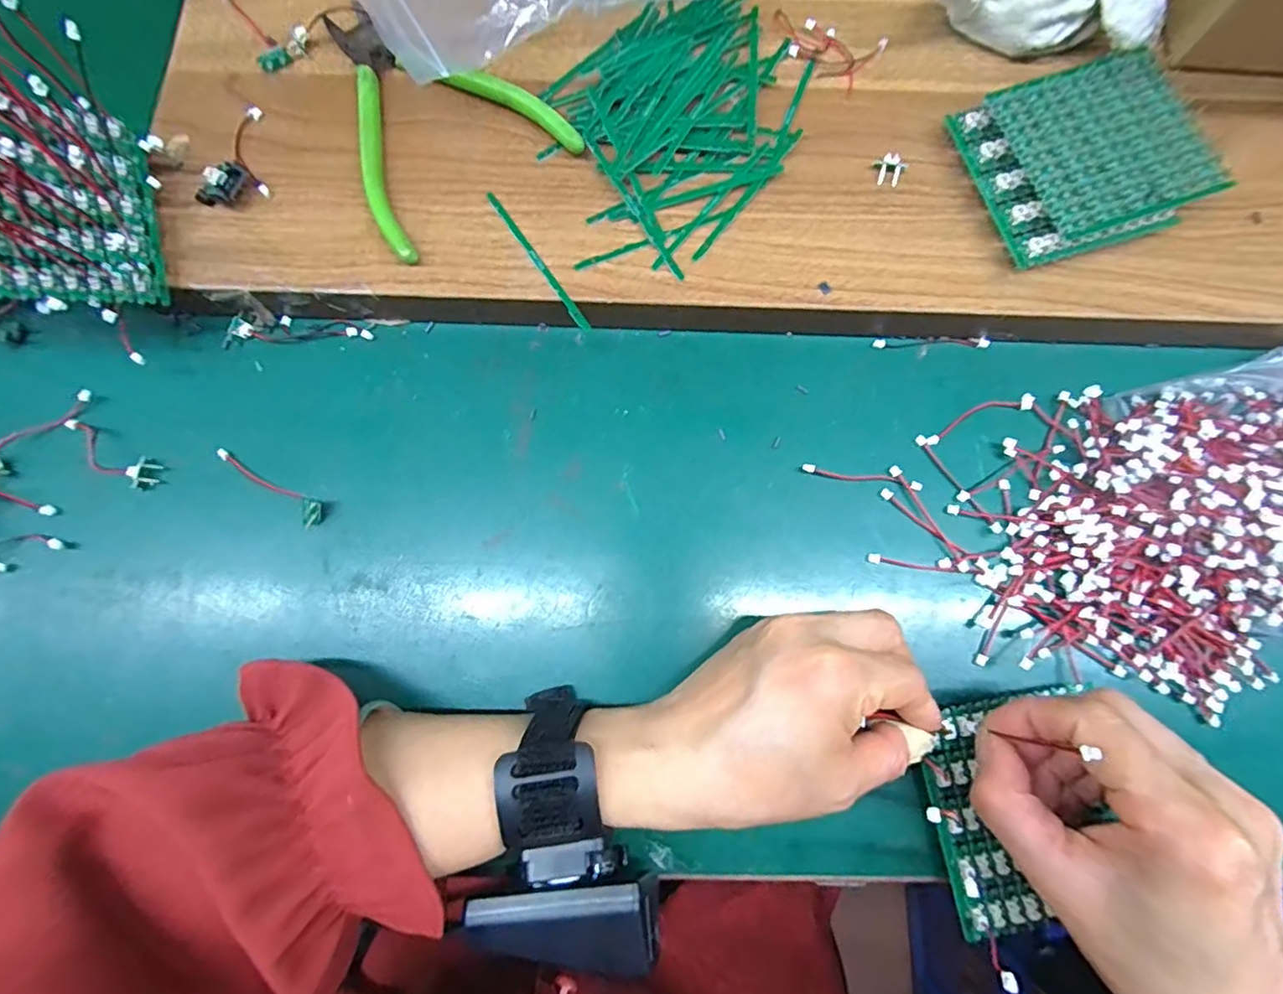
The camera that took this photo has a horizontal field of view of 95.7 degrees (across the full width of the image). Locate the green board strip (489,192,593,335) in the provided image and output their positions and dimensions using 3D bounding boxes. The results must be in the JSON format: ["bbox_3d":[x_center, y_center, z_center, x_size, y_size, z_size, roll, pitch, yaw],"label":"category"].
[{"bbox_3d":[-0.050,-0.114,0.279,0.004,0.004,0.085,-35,80,-7],"label":"green board strip"}]

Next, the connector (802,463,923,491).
[{"bbox_3d":[0.107,-0.010,0.281,0.057,0.004,0.005,9,77,2],"label":"connector"}]

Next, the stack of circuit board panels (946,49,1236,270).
[{"bbox_3d":[0.209,-0.160,0.277,0.097,0.023,0.085,-18,78,-4],"label":"stack of circuit board panels"}]

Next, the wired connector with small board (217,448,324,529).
[{"bbox_3d":[-0.182,-0.004,0.282,0.063,0.007,0.013,28,79,6],"label":"wired connector with small board"}]

